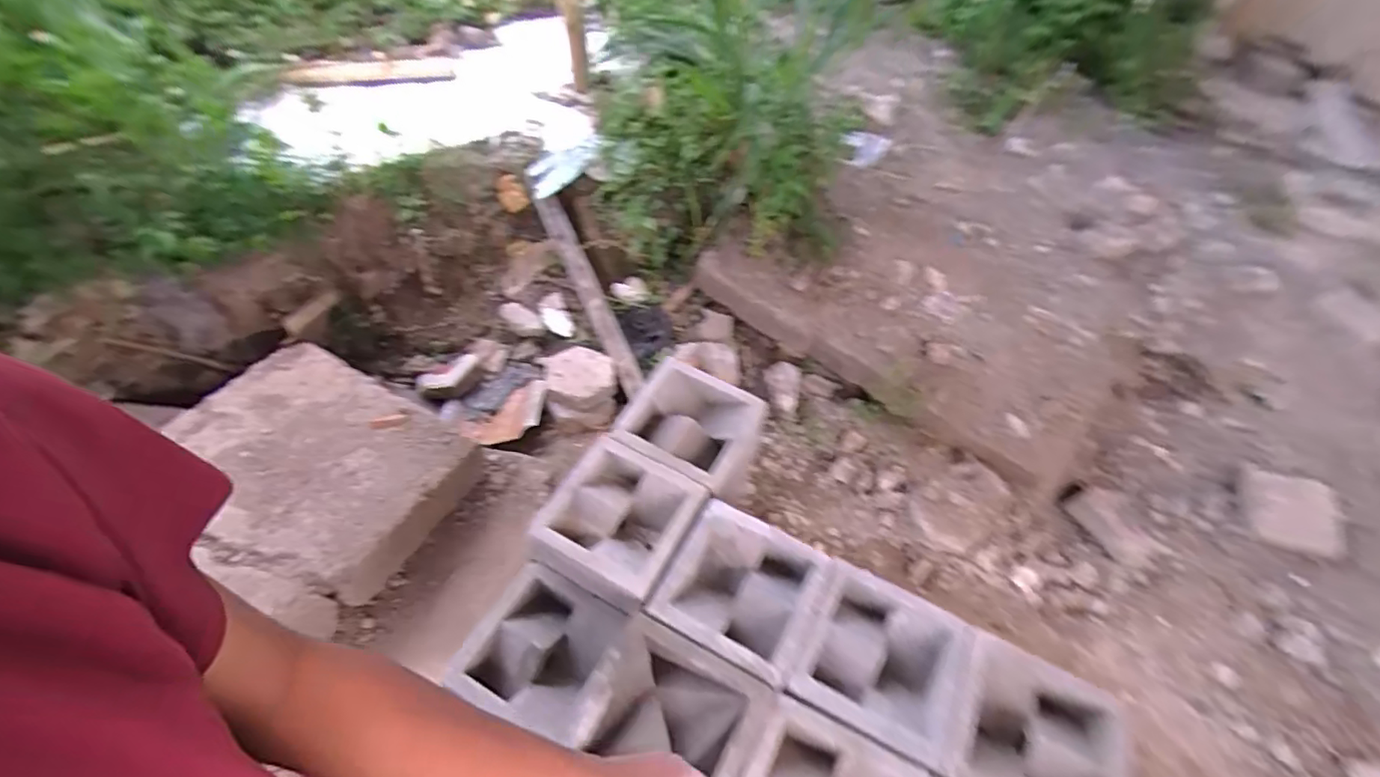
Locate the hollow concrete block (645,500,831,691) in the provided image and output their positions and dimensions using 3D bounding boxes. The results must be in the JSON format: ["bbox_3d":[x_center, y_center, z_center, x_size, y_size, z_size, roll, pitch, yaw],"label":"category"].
[{"bbox_3d":[0.072,0.286,0.837,0.201,0.070,0.201,25,53,17],"label":"hollow concrete block"}]

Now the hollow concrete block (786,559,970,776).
[{"bbox_3d":[0.254,0.370,0.801,0.196,0.082,0.203,23,53,16],"label":"hollow concrete block"}]

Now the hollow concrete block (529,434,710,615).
[{"bbox_3d":[-0.102,0.202,0.903,0.198,0.091,0.203,23,52,15],"label":"hollow concrete block"}]

